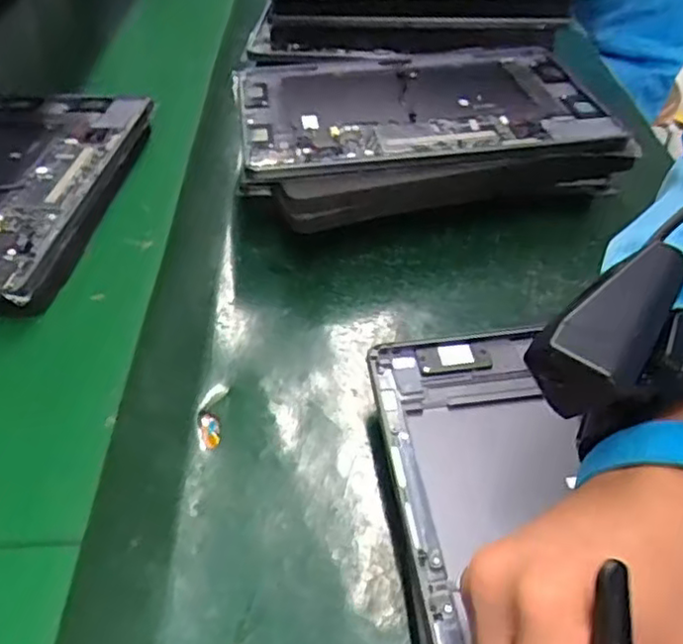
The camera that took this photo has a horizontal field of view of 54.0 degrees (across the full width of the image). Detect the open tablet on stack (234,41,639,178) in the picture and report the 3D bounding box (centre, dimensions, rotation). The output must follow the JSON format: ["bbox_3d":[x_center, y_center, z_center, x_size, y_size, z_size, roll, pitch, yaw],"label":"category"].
[{"bbox_3d":[0.054,-0.168,0.509,0.259,0.018,0.186,-9,42,-4],"label":"open tablet on stack"}]

